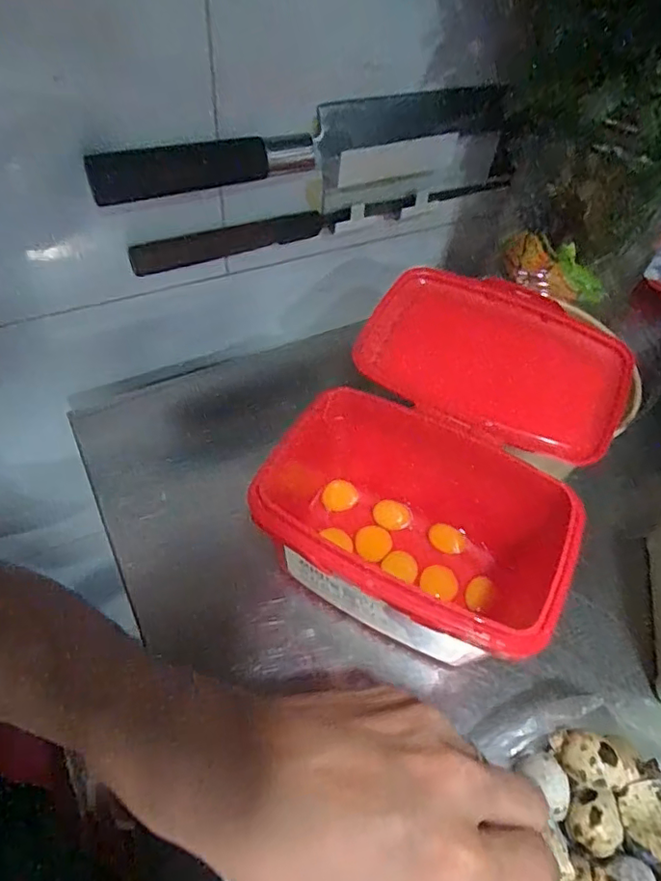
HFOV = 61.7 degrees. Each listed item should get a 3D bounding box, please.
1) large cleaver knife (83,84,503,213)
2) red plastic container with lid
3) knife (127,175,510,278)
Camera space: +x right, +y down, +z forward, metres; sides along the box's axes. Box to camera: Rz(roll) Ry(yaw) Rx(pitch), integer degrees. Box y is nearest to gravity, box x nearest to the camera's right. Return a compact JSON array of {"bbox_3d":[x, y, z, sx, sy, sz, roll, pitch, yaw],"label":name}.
[{"bbox_3d":[-0.008,-0.189,0.388,0.296,0.075,0.019,-18,57,-18],"label":"large cleaver knife"},{"bbox_3d":[0.074,0.009,0.348,0.160,0.091,0.232,28,56,15],"label":"red plastic container with lid"},{"bbox_3d":[0.011,-0.172,0.426,0.321,0.023,0.021,-20,57,-19],"label":"knife"}]

